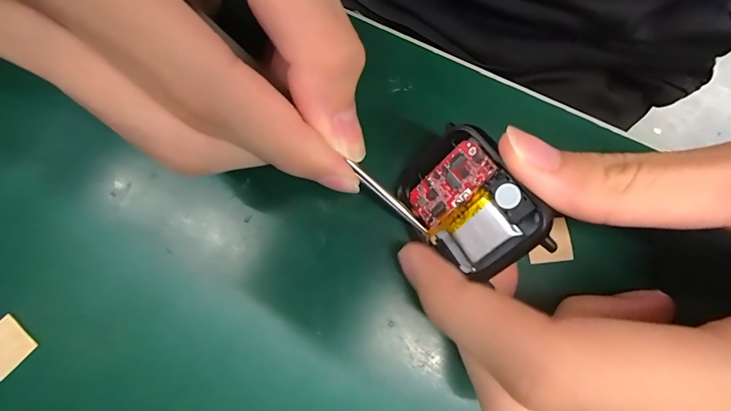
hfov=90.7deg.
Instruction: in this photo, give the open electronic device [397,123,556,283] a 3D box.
[{"bbox_3d":[0.032,-0.001,0.115,0.035,0.006,0.046,-48,62,31],"label":"open electronic device"}]

